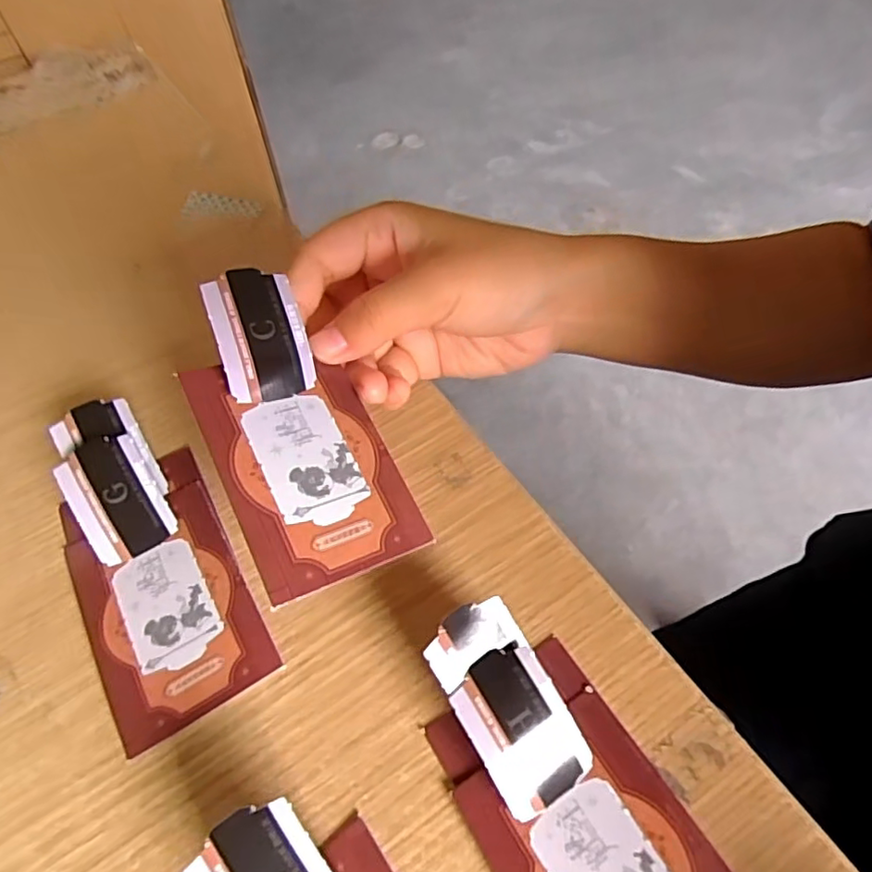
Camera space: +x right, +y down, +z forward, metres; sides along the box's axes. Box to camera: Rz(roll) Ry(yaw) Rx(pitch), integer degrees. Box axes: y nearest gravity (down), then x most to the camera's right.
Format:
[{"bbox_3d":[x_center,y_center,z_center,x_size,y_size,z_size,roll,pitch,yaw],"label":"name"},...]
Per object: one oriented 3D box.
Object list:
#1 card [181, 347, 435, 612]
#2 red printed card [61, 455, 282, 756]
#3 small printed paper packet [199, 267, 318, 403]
[{"bbox_3d":[-0.041,0.007,0.192,0.054,0.004,0.080,-18,67,-30],"label":"card"},{"bbox_3d":[-0.101,0.054,0.219,0.055,0.005,0.098,-28,61,-14],"label":"red printed card"},{"bbox_3d":[-0.059,-0.035,0.200,0.029,0.004,0.045,-15,84,-28],"label":"small printed paper packet"}]

